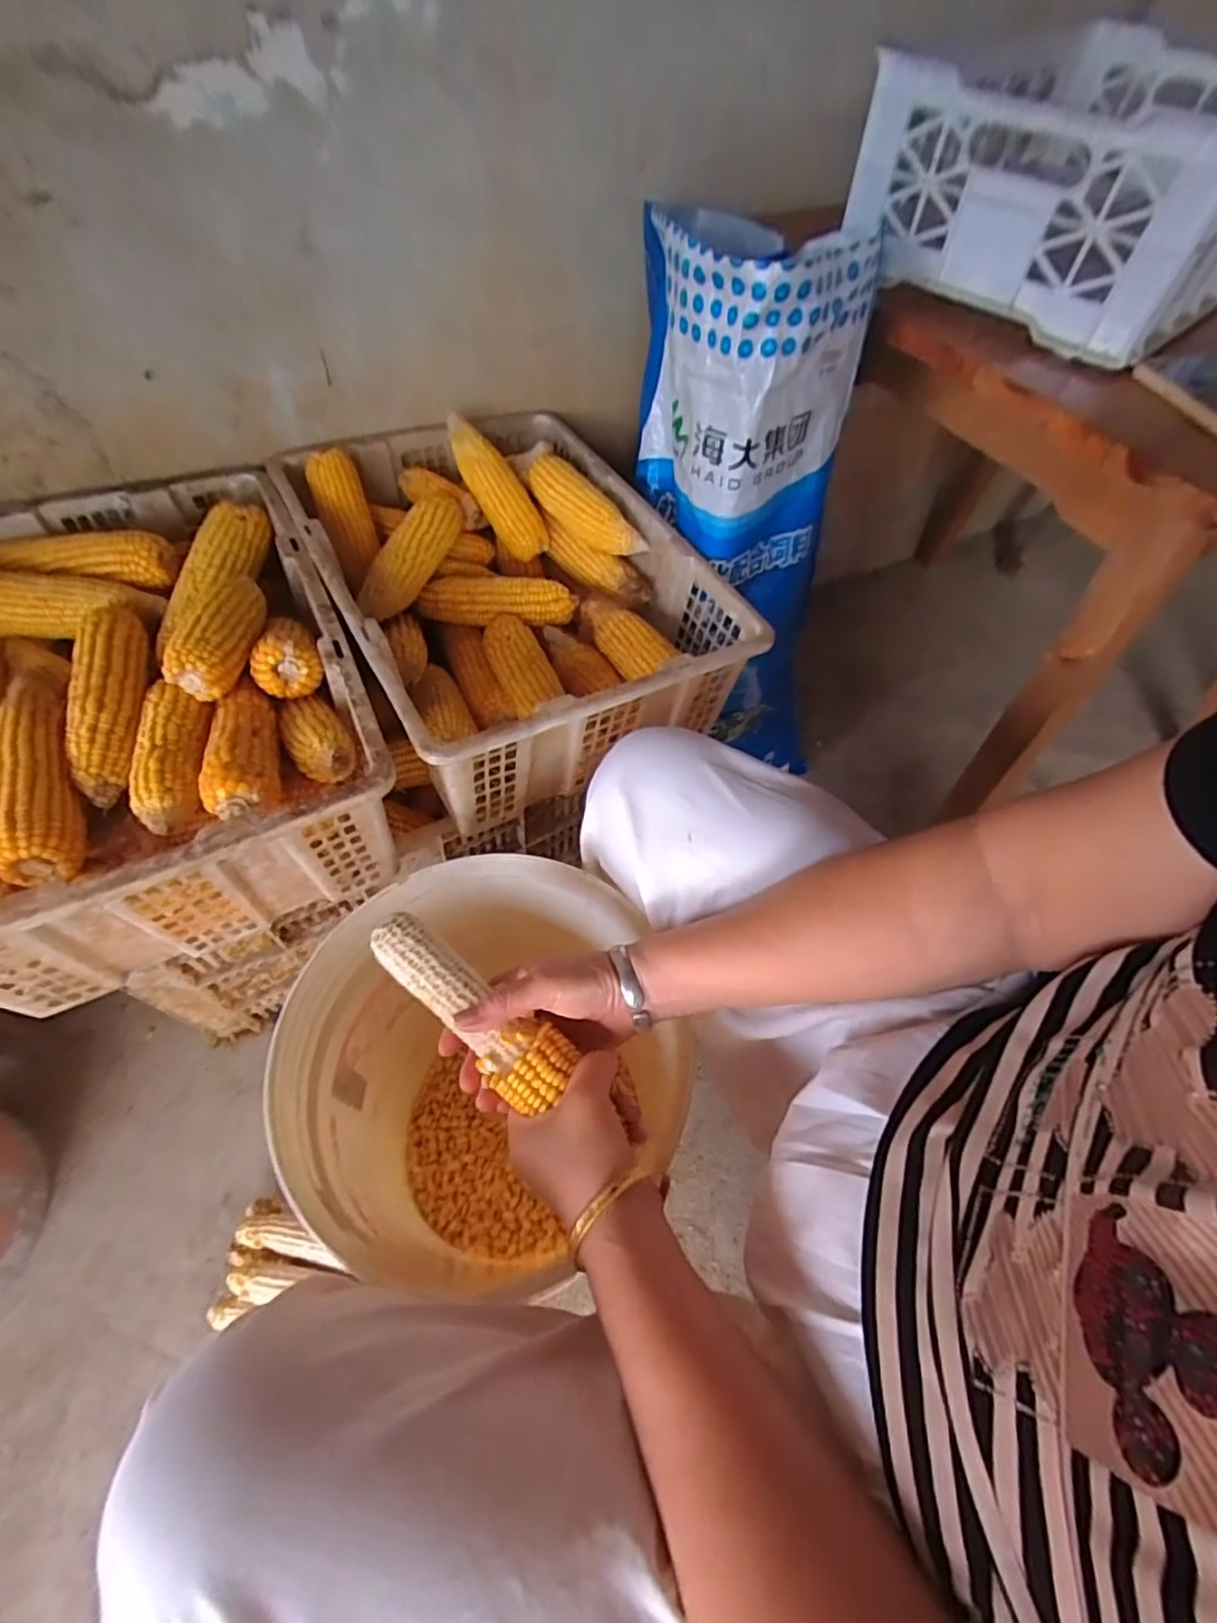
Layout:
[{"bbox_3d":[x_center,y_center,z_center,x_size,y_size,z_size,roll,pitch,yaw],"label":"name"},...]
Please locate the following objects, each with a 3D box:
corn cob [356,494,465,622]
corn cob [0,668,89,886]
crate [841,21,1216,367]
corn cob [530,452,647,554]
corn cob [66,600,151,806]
[{"bbox_3d":[-0.204,-0.269,0.667,0.042,0.050,0.182,18,56,8],"label":"corn cob"},{"bbox_3d":[-0.437,-0.039,0.484,0.048,0.041,0.197,-20,59,-17],"label":"corn cob"},{"bbox_3d":[0.480,-0.609,0.613,0.286,0.137,0.468,40,61,21],"label":"crate"},{"bbox_3d":[-0.027,-0.344,0.720,0.047,0.042,0.173,-34,64,-24],"label":"corn cob"},{"bbox_3d":[-0.403,-0.095,0.516,0.049,0.040,0.196,-14,57,-13],"label":"corn cob"}]

